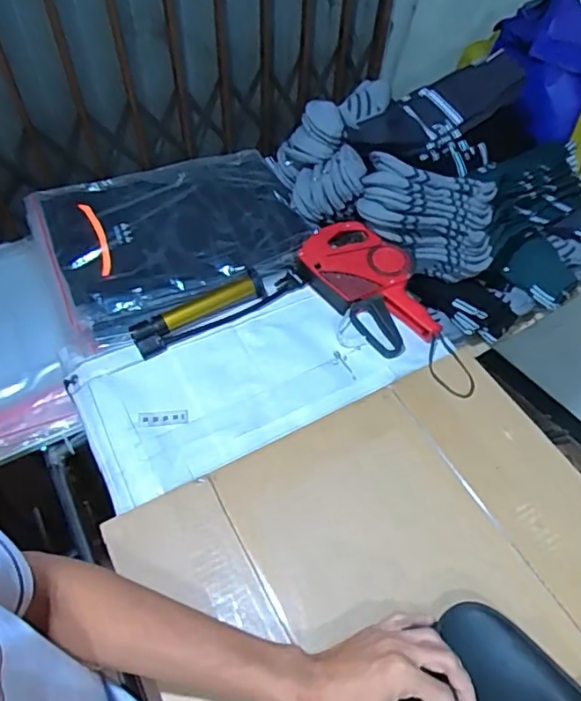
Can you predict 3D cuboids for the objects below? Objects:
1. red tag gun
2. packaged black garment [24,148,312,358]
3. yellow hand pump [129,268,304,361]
[{"bbox_3d":[0.120,-0.096,0.820,0.133,0.052,0.226,-31,61,-22],"label":"red tag gun"},{"bbox_3d":[-0.180,-0.188,0.873,0.393,0.035,0.317,-22,58,-17],"label":"packaged black garment"},{"bbox_3d":[-0.098,-0.062,0.793,0.250,0.029,0.045,-26,59,-19],"label":"yellow hand pump"}]

